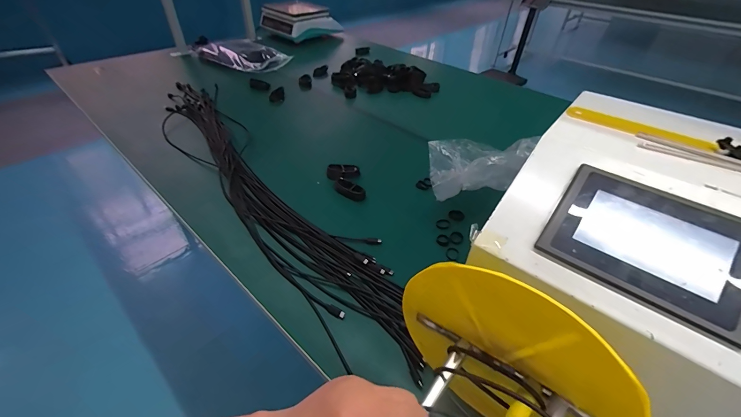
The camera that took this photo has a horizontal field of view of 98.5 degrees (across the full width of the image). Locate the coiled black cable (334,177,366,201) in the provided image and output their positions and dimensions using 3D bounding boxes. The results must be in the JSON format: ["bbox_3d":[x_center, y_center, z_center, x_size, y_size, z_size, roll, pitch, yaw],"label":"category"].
[{"bbox_3d":[-0.046,-0.039,0.697,0.069,0.028,0.032,27,47,24],"label":"coiled black cable"}]

